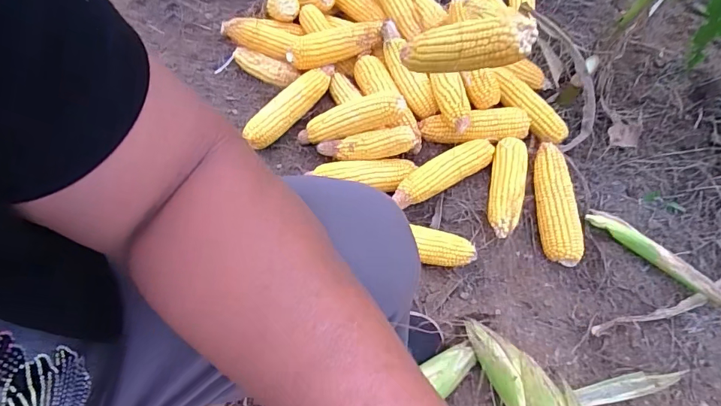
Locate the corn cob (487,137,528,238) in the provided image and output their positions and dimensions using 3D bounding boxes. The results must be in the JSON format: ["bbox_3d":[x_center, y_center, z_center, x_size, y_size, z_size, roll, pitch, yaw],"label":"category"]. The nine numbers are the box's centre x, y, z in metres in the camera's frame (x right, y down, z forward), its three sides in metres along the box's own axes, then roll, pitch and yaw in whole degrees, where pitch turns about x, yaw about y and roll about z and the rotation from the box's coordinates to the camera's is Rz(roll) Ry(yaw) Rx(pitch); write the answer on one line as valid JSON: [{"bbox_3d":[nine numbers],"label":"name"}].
[{"bbox_3d":[0.252,-0.024,0.760,0.054,0.057,0.177,11,60,4],"label":"corn cob"}]

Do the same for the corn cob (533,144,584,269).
[{"bbox_3d":[0.328,0.000,0.747,0.059,0.060,0.206,-2,62,-1],"label":"corn cob"}]

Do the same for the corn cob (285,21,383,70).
[{"bbox_3d":[-0.048,-0.310,0.851,0.193,0.048,0.055,-13,61,-9],"label":"corn cob"}]

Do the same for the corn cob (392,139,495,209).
[{"bbox_3d":[0.147,-0.057,0.762,0.189,0.043,0.058,-25,64,-15],"label":"corn cob"}]

